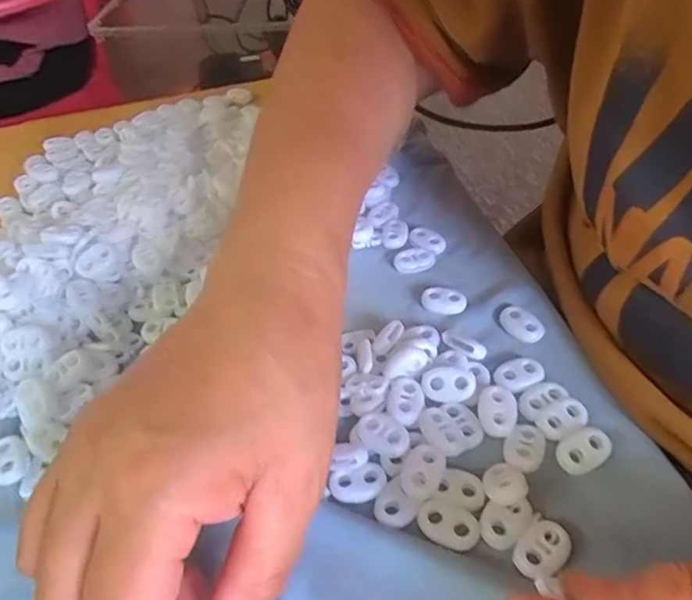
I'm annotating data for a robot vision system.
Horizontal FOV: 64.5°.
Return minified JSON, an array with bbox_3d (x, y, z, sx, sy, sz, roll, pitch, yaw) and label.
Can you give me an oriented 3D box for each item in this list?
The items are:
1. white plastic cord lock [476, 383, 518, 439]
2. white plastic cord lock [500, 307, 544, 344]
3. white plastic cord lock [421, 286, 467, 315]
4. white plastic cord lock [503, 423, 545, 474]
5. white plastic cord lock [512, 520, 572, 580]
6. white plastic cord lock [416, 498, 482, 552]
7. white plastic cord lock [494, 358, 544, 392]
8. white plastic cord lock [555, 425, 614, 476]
[{"bbox_3d":[0.062,0.046,0.225,0.014,0.008,0.021,-1,47,3],"label":"white plastic cord lock"},{"bbox_3d":[0.083,0.011,0.263,0.013,0.005,0.022,-37,55,-27],"label":"white plastic cord lock"},{"bbox_3d":[0.049,0.000,0.277,0.022,0.006,0.014,5,47,9],"label":"white plastic cord lock"},{"bbox_3d":[0.071,0.058,0.217,0.015,0.004,0.023,26,54,26],"label":"white plastic cord lock"},{"bbox_3d":[0.069,0.088,0.192,0.021,0.005,0.015,-34,53,-25],"label":"white plastic cord lock"},{"bbox_3d":[0.037,0.081,0.199,0.022,0.004,0.015,22,52,23],"label":"white plastic cord lock"},{"bbox_3d":[0.077,0.033,0.243,0.022,0.004,0.014,-11,47,-6],"label":"white plastic cord lock"},{"bbox_3d":[0.093,0.059,0.216,0.021,0.008,0.015,-25,50,-18],"label":"white plastic cord lock"}]

